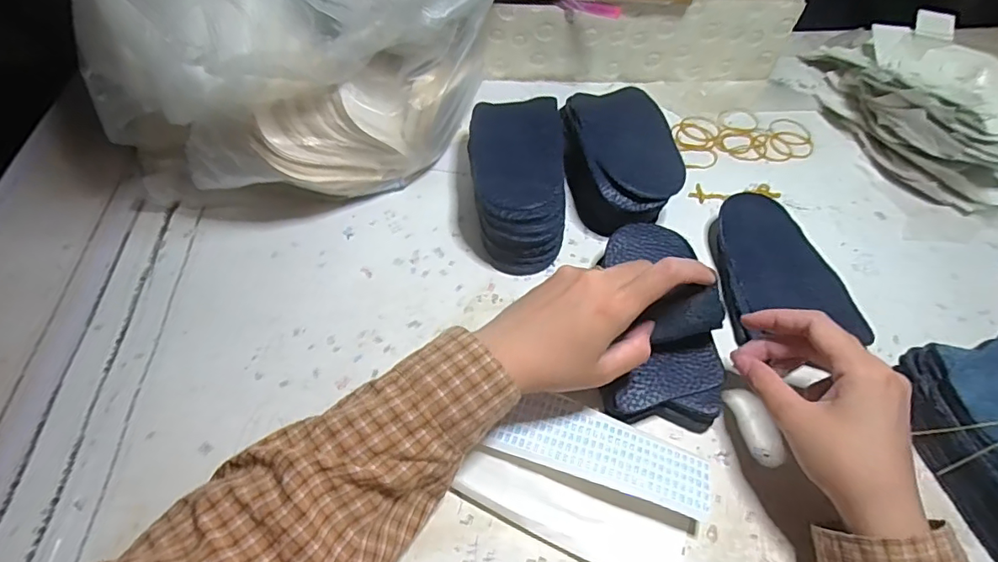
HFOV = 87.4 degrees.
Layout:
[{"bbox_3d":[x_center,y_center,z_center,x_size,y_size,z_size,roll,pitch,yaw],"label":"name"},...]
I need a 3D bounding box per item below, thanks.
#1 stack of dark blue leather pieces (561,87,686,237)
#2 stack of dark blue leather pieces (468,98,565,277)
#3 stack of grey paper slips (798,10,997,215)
[{"bbox_3d":[0.106,-0.108,0.470,0.084,0.059,0.143,-3,56,-3],"label":"stack of dark blue leather pieces"},{"bbox_3d":[0.014,-0.086,0.451,0.079,0.063,0.161,-1,56,-2],"label":"stack of dark blue leather pieces"},{"bbox_3d":[0.414,-0.191,0.519,0.130,0.079,0.261,0,56,-1],"label":"stack of grey paper slips"}]

